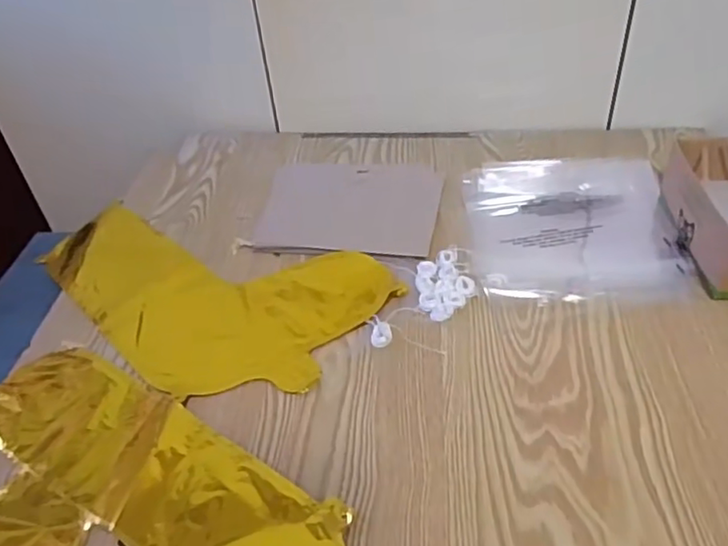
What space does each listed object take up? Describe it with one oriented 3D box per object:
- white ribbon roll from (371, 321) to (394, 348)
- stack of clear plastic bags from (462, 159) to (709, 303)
[{"bbox_3d":[0.017,0.056,0.564,0.019,0.006,0.029,3,41,9],"label":"white ribbon roll"},{"bbox_3d":[0.224,-0.057,0.666,0.213,0.011,0.239,1,41,7],"label":"stack of clear plastic bags"}]

